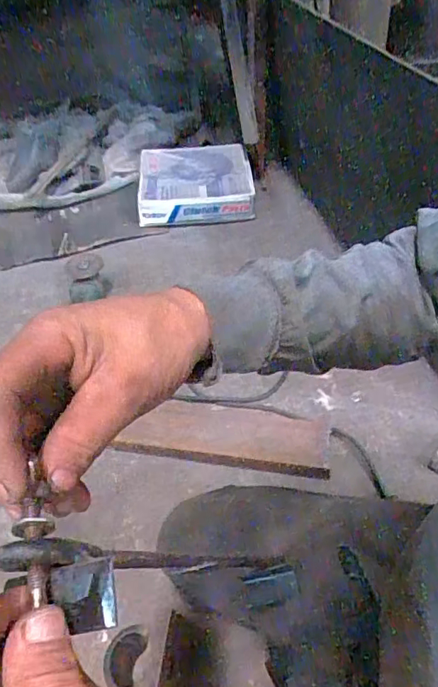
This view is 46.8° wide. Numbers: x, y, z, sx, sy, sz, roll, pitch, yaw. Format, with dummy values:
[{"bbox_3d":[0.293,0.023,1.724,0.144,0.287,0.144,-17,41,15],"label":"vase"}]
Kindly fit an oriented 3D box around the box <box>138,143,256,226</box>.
[{"bbox_3d":[-0.076,-0.530,1.626,0.347,0.079,0.443,-5,44,-1],"label":"box"}]

